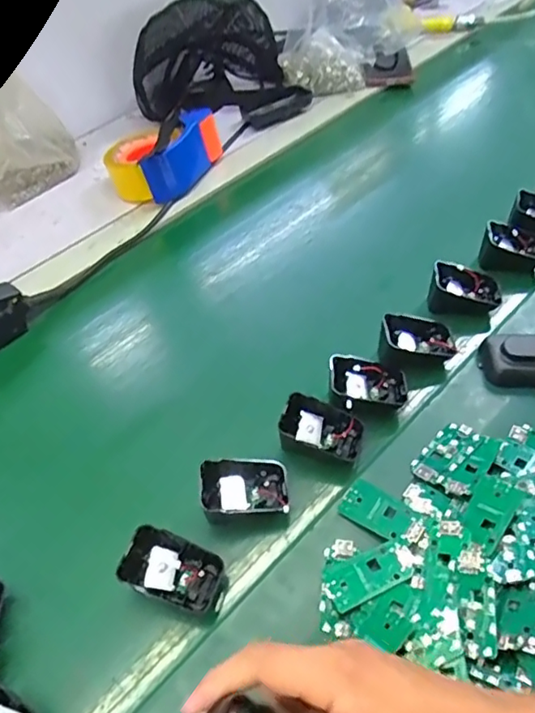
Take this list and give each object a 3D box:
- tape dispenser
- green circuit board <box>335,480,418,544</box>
[{"bbox_3d":[-0.142,-0.269,0.752,0.098,0.067,0.143,29,59,26],"label":"tape dispenser"},{"bbox_3d":[0.083,0.116,0.426,0.054,0.009,0.031,25,58,24],"label":"green circuit board"}]

